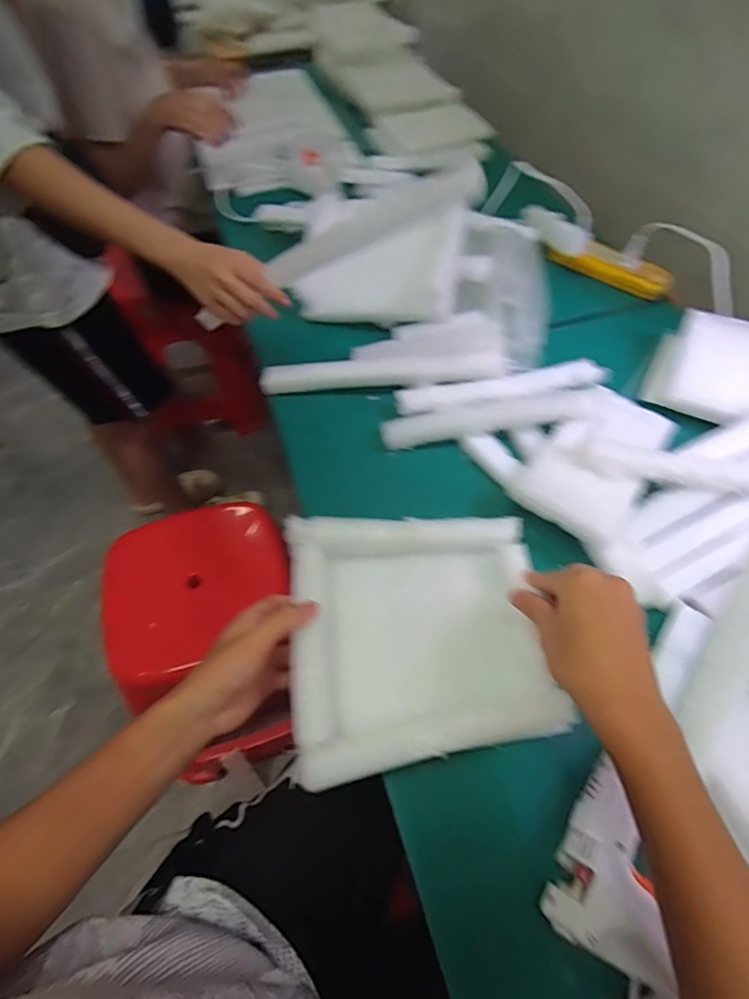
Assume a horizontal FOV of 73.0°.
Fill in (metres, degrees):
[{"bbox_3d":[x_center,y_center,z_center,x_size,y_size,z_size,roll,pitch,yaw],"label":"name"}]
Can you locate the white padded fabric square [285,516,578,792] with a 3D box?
[{"bbox_3d":[0.037,0.103,0.413,0.200,0.054,0.199,-6,57,-1],"label":"white padded fabric square"}]

